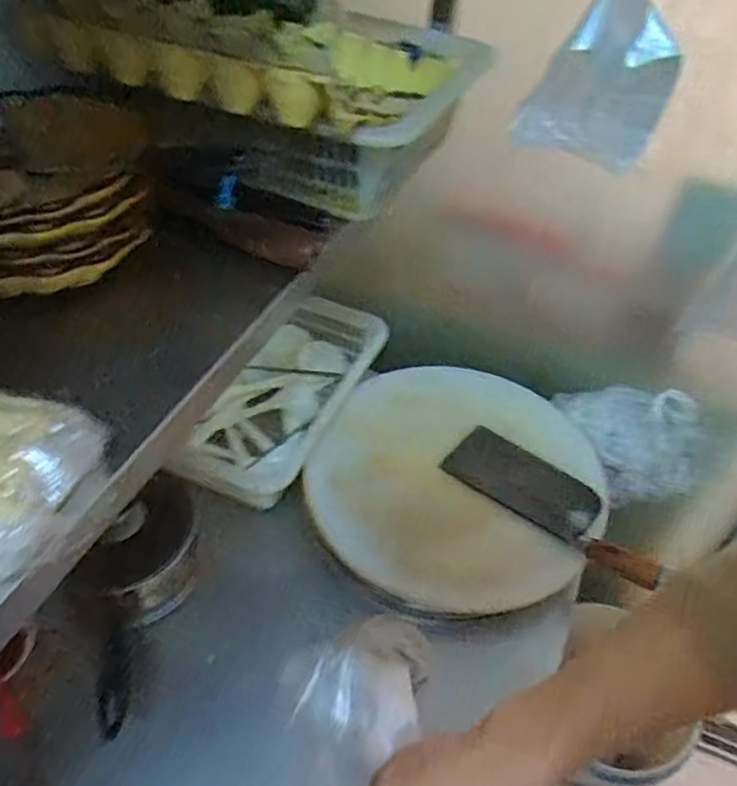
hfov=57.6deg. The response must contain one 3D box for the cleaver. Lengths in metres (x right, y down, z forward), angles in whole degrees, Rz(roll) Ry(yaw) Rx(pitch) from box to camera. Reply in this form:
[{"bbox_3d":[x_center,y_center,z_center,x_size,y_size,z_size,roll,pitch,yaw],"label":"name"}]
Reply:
[{"bbox_3d":[0.226,0.125,0.807,0.275,0.024,0.100,34,52,26],"label":"cleaver"}]

